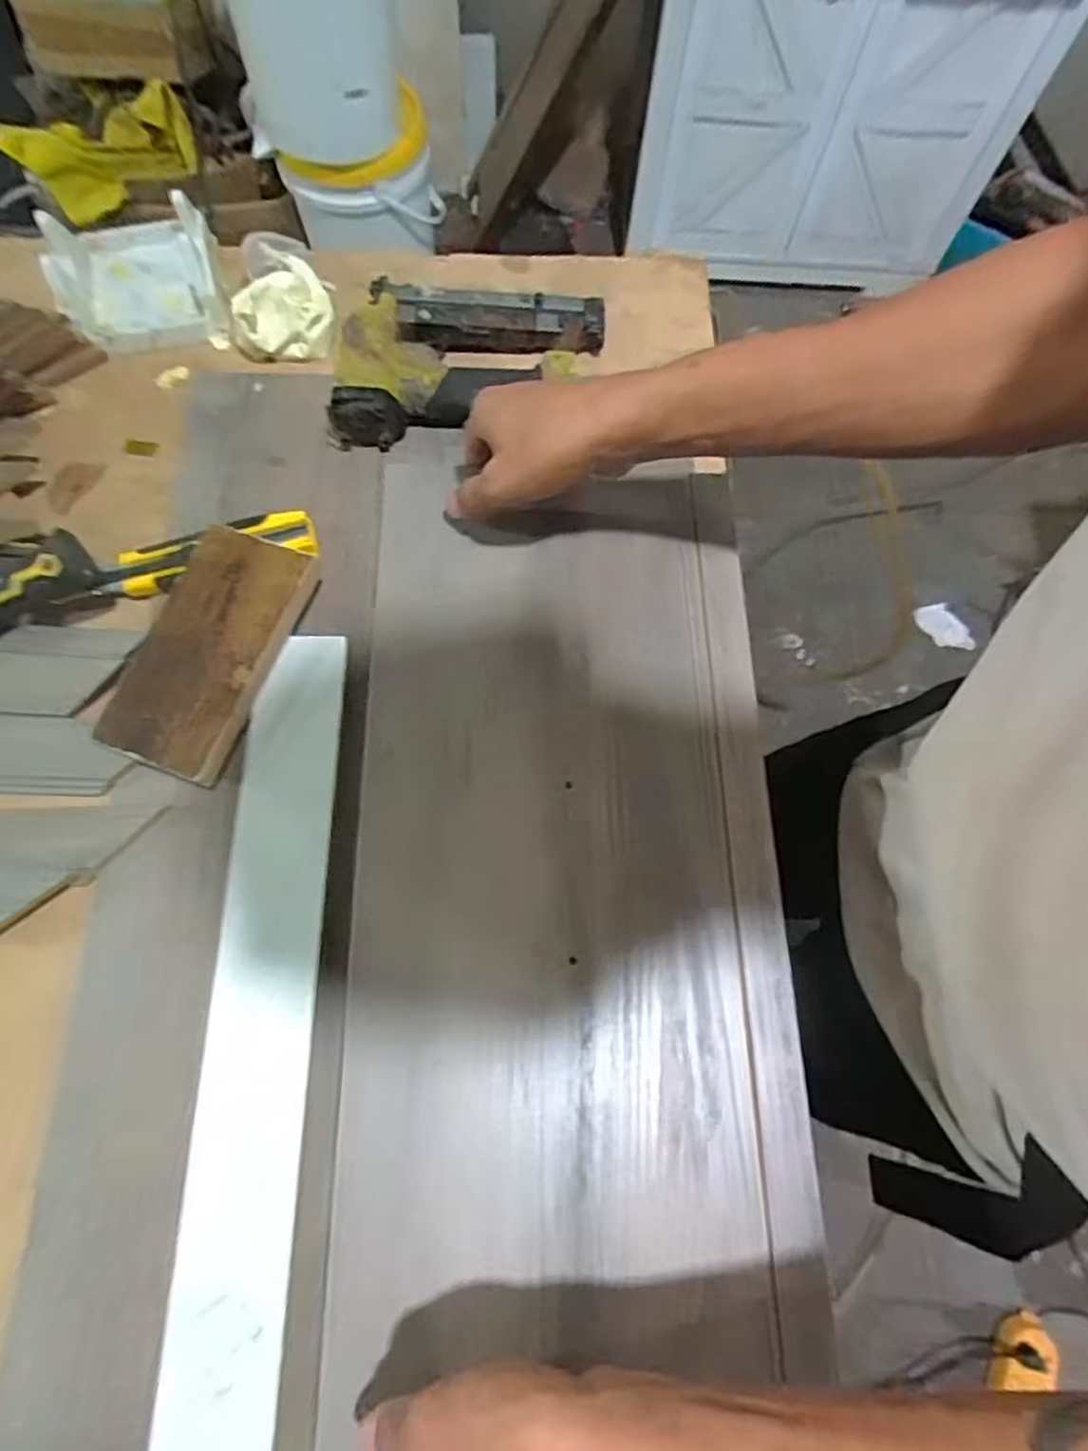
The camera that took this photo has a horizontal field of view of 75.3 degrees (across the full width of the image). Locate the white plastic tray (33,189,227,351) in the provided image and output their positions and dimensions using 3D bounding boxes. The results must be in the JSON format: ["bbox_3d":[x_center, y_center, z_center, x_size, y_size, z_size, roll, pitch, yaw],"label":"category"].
[{"bbox_3d":[-0.309,-0.351,0.533,0.113,0.057,0.123,-15,71,-8],"label":"white plastic tray"}]

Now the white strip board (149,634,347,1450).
[{"bbox_3d":[-0.146,0.161,0.362,0.054,0.008,0.446,1,72,-2],"label":"white strip board"}]

